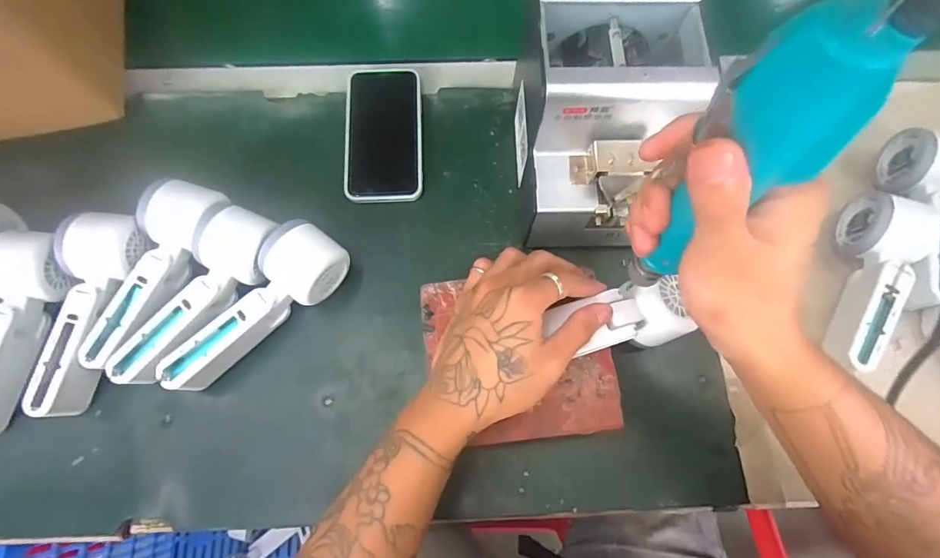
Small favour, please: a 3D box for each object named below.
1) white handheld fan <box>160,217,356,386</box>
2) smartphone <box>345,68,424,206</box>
[{"bbox_3d":[-0.171,0.028,0.383,0.057,0.052,0.161,34,74,11],"label":"white handheld fan"},{"bbox_3d":[-0.085,-0.142,0.458,0.074,0.017,0.142,-2,71,-1],"label":"smartphone"}]

